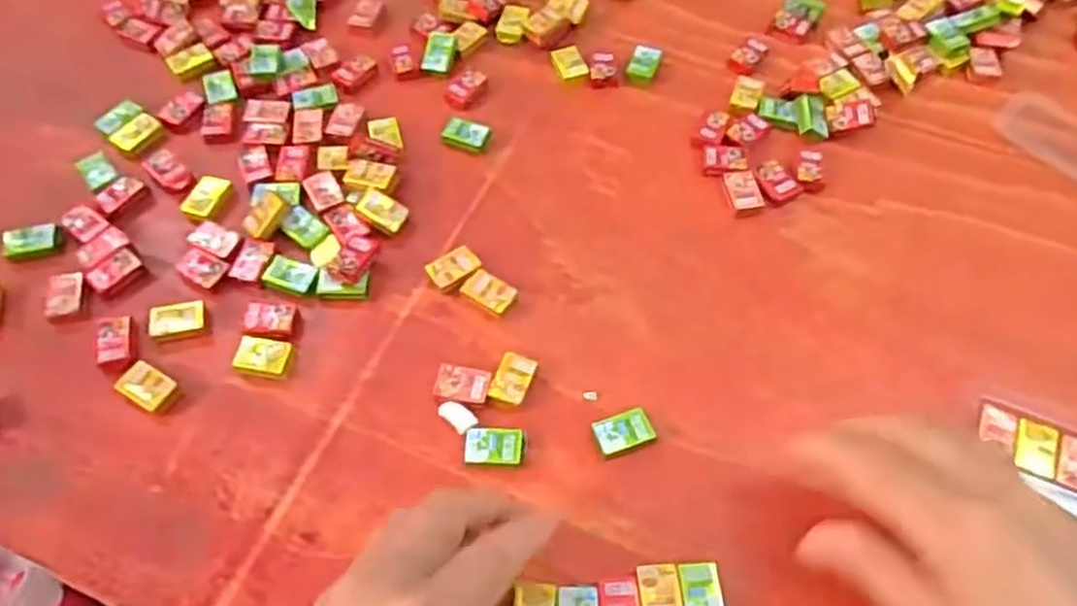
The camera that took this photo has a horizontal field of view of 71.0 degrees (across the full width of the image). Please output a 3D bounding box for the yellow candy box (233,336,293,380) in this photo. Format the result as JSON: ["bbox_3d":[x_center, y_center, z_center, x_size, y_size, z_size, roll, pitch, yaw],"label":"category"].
[{"bbox_3d":[-0.133,0.027,0.365,0.026,0.007,0.018,7,61,4],"label":"yellow candy box"}]

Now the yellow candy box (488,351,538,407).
[{"bbox_3d":[-0.012,0.037,0.361,0.016,0.007,0.026,19,62,11],"label":"yellow candy box"}]

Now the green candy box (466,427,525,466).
[{"bbox_3d":[-0.020,0.065,0.343,0.026,0.007,0.017,3,60,2],"label":"green candy box"}]

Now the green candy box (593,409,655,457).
[{"bbox_3d":[0.039,0.060,0.349,0.026,0.008,0.017,-18,62,-9],"label":"green candy box"}]

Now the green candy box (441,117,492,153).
[{"bbox_3d":[-0.042,-0.098,0.440,0.026,0.006,0.019,13,61,8],"label":"green candy box"}]

